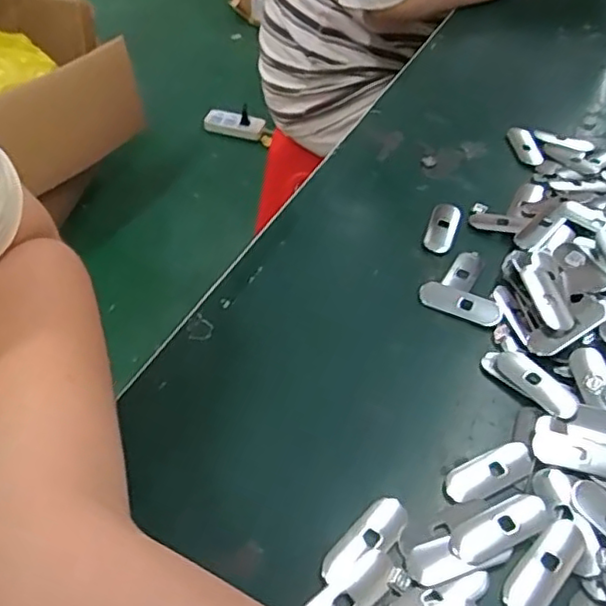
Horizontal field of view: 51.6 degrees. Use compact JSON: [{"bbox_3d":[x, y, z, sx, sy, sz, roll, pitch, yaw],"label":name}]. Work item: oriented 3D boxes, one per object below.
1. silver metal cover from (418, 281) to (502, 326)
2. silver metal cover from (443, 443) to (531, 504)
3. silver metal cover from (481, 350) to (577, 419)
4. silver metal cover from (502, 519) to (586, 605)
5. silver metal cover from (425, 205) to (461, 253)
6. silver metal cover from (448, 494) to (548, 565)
[{"bbox_3d":[0.098,0.000,0.394,0.051,0.005,0.018,23,51,19],"label":"silver metal cover"},{"bbox_3d":[0.094,0.085,0.314,0.049,0.004,0.020,-18,50,-17],"label":"silver metal cover"},{"bbox_3d":[0.127,0.042,0.348,0.022,0.005,0.054,-32,55,-27],"label":"silver metal cover"},{"bbox_3d":[0.109,0.119,0.282,0.050,0.007,0.019,-35,57,-29],"label":"silver metal cover"},{"bbox_3d":[0.099,-0.054,0.443,0.020,0.004,0.048,14,48,12],"label":"silver metal cover"},{"bbox_3d":[0.092,0.105,0.292,0.049,0.005,0.019,-18,50,-17],"label":"silver metal cover"}]

